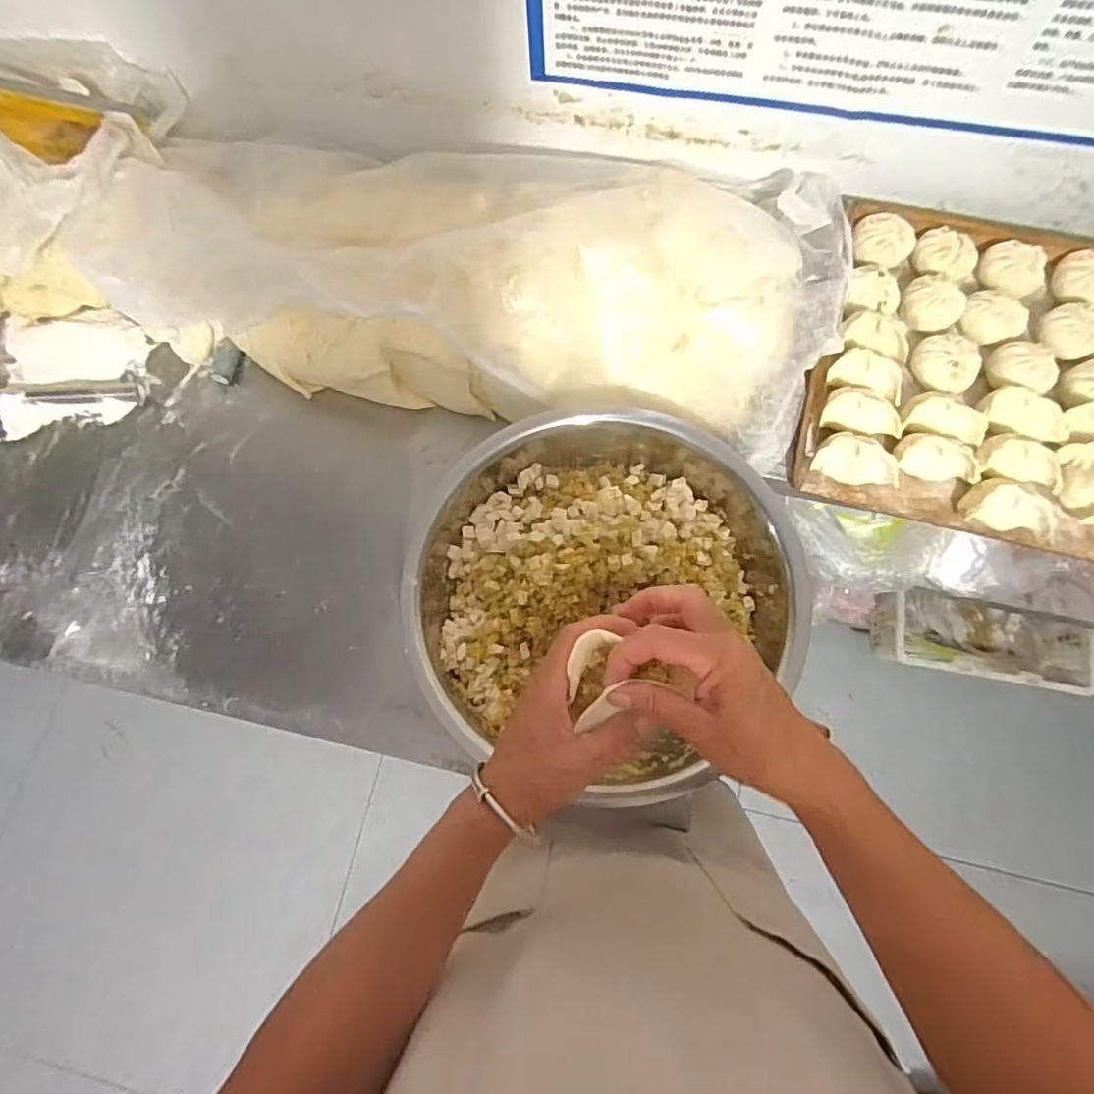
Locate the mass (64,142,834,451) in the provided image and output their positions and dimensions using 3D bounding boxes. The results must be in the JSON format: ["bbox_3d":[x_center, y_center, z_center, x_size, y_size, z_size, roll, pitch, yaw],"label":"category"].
[{"bbox_3d":[-0.111,-0.359,0.706,0.869,0.172,0.342,9,74,5],"label":"mass"}]

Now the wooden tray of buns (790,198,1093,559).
[{"bbox_3d":[0.497,-0.219,0.687,0.354,0.060,0.397,14,75,6],"label":"wooden tray of buns"}]

